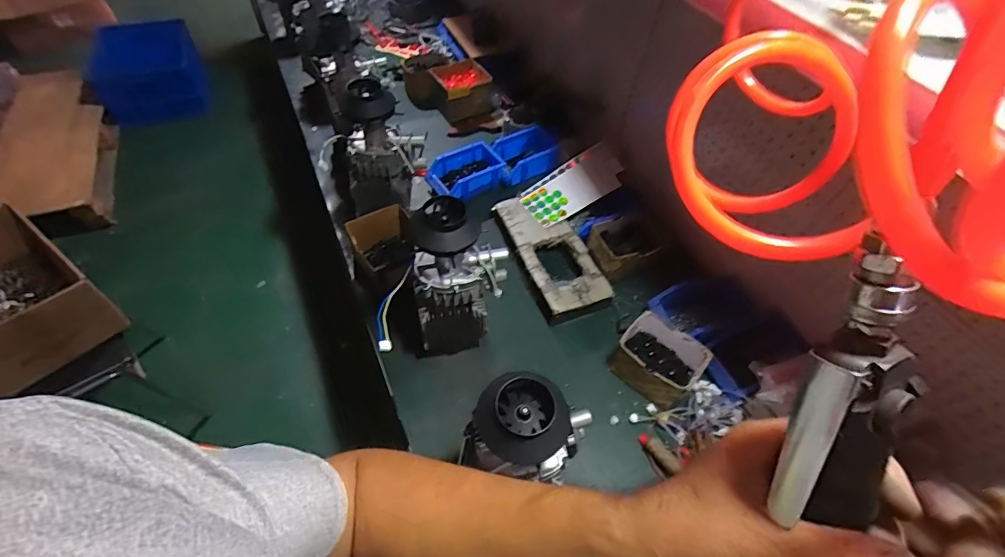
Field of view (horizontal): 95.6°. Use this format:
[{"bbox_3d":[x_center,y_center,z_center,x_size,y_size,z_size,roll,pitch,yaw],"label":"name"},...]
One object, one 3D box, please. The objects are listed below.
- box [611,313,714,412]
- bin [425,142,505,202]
[{"bbox_3d":[0.295,0.160,0.878,0.148,0.100,0.124,38,58,22],"label":"box"},{"bbox_3d":[-0.092,-0.274,1.195,0.192,0.079,0.118,-25,59,-23],"label":"bin"}]

